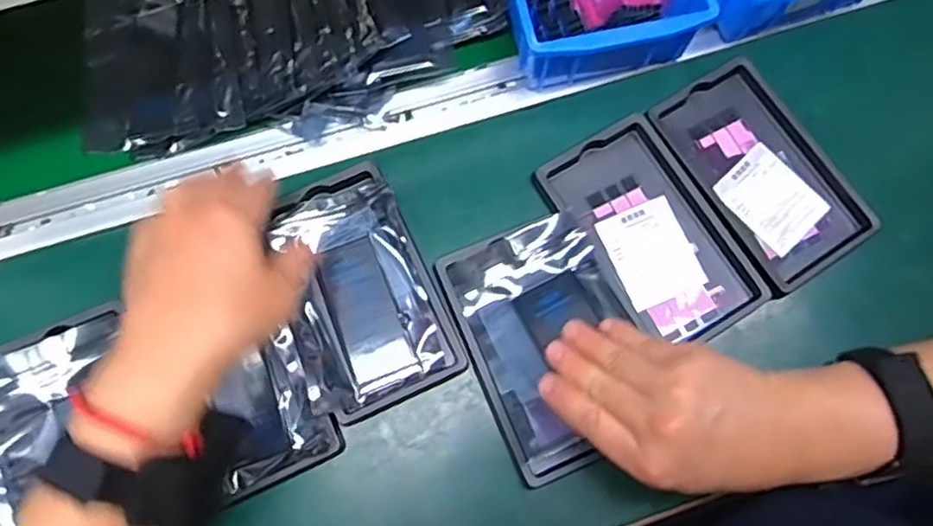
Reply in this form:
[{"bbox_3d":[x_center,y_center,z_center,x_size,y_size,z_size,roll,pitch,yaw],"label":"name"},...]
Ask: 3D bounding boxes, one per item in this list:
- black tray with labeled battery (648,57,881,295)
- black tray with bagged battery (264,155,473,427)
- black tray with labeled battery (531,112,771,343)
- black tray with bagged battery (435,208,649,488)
[{"bbox_3d":[0.212,-0.066,0.494,0.096,0.017,0.161,-30,76,-9],"label":"black tray with labeled battery"},{"bbox_3d":[-0.075,0.019,0.459,0.098,0.019,0.156,-24,75,-7],"label":"black tray with bagged battery"},{"bbox_3d":[0.129,-0.020,0.475,0.093,0.014,0.159,-30,76,-9],"label":"black tray with labeled battery"},{"bbox_3d":[0.056,0.050,0.445,0.104,0.018,0.157,-22,76,-7],"label":"black tray with bagged battery"}]

